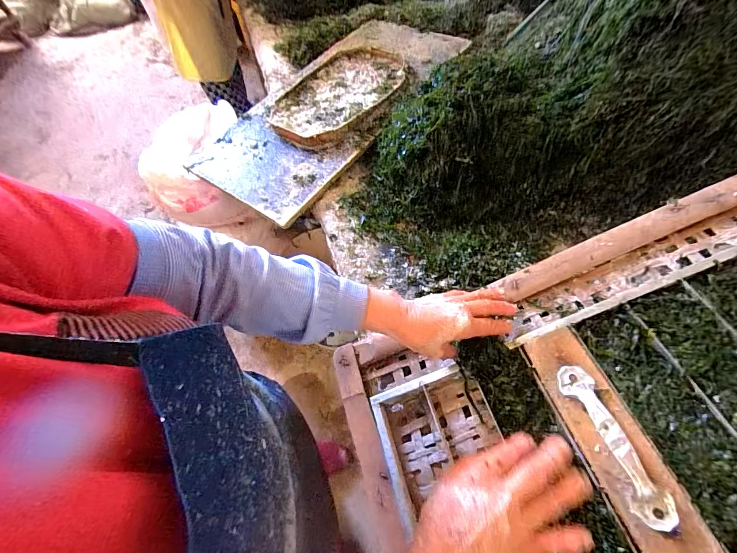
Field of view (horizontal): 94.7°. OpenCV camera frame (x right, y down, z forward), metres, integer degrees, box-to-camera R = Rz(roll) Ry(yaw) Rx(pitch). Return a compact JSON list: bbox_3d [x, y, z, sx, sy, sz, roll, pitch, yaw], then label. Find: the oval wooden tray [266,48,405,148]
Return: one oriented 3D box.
[{"bbox_3d":[-0.073,-0.451,0.824,0.232,0.025,0.363,34,66,22],"label":"oval wooden tray"}]

